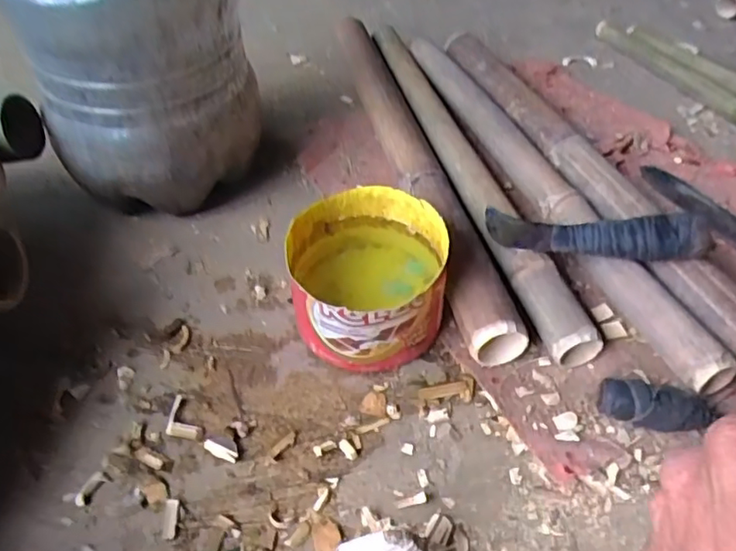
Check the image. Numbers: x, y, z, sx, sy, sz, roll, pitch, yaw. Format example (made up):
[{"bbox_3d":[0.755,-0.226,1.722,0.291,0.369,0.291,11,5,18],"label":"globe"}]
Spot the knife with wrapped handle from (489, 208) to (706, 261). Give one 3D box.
[{"bbox_3d":[0.221,-0.039,0.623,0.210,0.042,0.048,4,42,27],"label":"knife with wrapped handle"}]

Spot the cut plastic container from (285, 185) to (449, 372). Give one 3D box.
[{"bbox_3d":[-0.002,0.008,0.602,0.147,0.106,0.157,6,45,3],"label":"cut plastic container"}]

